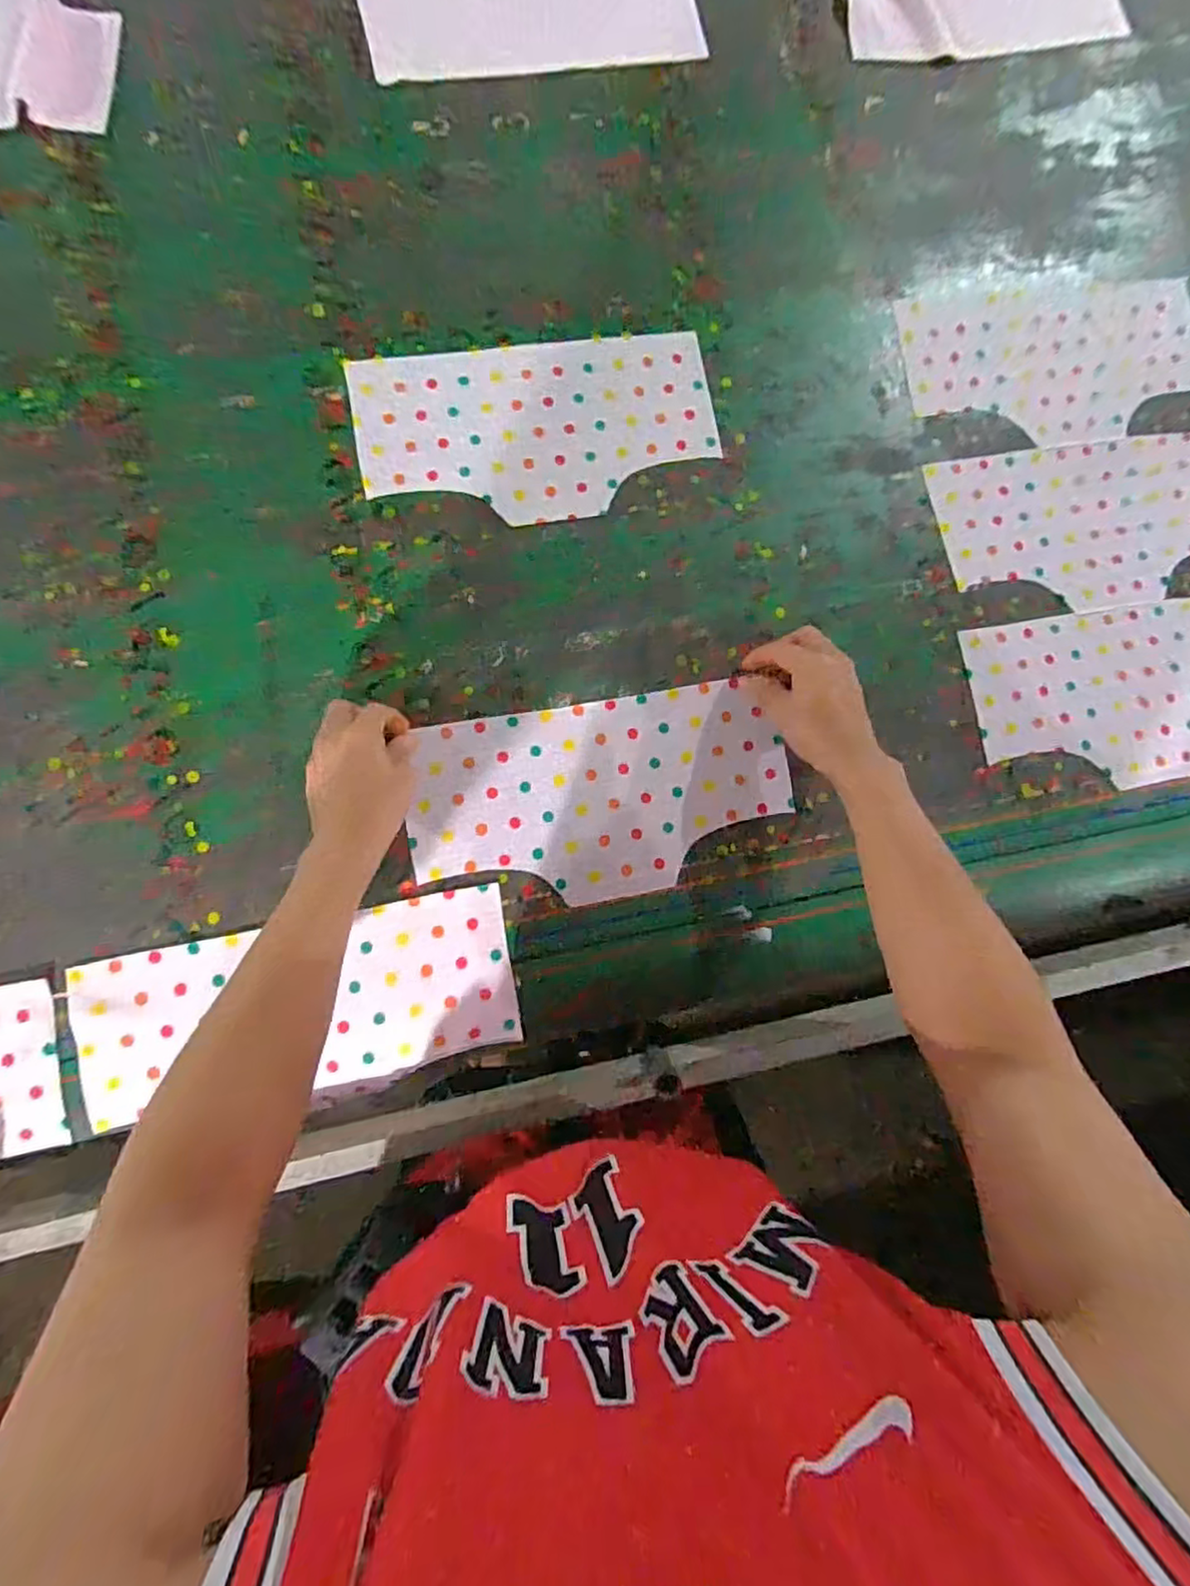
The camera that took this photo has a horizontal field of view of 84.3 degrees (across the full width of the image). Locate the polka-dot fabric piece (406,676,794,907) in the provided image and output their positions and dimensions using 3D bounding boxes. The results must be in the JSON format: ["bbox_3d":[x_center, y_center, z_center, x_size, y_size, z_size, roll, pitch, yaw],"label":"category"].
[{"bbox_3d":[0.009,0.003,0.559,0.316,0.007,0.165,-10,84,-8],"label":"polka-dot fabric piece"}]

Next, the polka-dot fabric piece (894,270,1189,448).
[{"bbox_3d":[0.465,-0.437,0.656,0.319,0.011,0.182,-12,84,-8],"label":"polka-dot fabric piece"}]

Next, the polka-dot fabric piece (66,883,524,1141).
[{"bbox_3d":[-0.229,0.172,0.510,0.328,0.006,0.139,-10,84,-8],"label":"polka-dot fabric piece"}]

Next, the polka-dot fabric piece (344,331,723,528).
[{"bbox_3d":[-0.048,-0.325,0.590,0.316,0.007,0.163,-10,84,-8],"label":"polka-dot fabric piece"}]

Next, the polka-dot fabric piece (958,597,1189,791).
[{"bbox_3d":[0.513,-0.095,0.618,0.317,0.007,0.165,-10,84,-8],"label":"polka-dot fabric piece"}]

